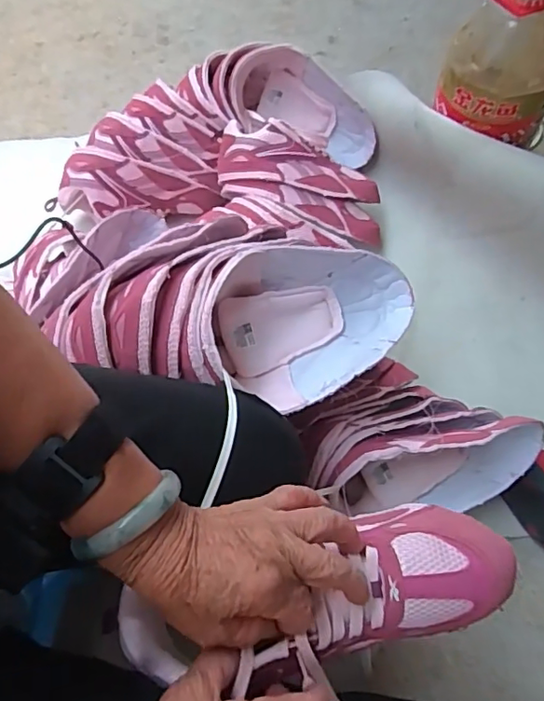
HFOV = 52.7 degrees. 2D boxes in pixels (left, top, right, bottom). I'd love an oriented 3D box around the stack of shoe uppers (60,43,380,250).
[{"bbox_3d":[-0.059,-0.330,0.882,0.477,0.140,0.305,12,63,5],"label":"stack of shoe uppers"}]

